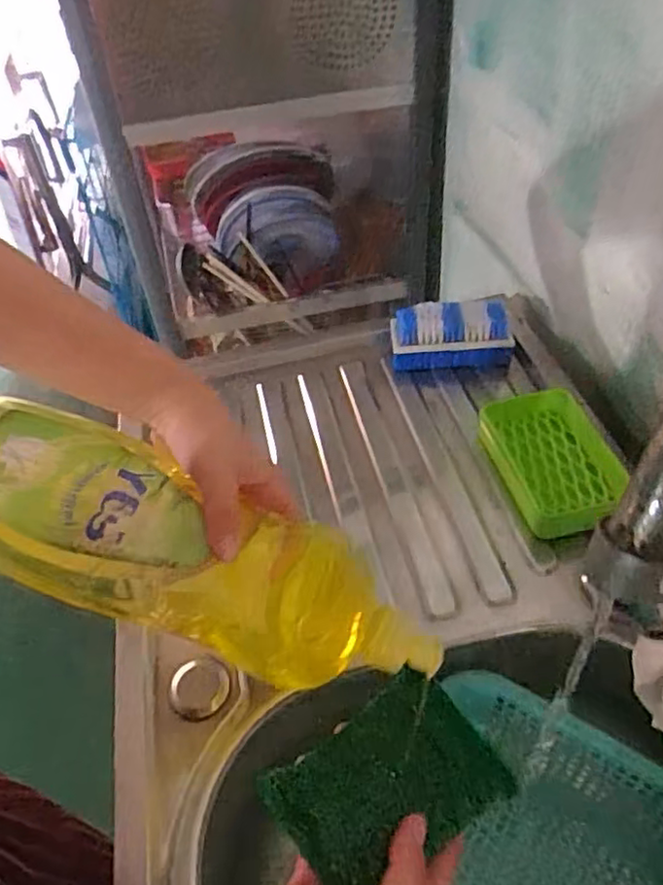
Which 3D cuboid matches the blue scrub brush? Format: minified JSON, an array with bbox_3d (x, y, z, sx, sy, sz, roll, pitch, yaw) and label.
[{"bbox_3d":[0.108,-0.099,0.601,0.108,0.055,0.050,-7,46,0],"label":"blue scrub brush"}]

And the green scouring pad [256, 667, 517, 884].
[{"bbox_3d":[0.026,0.166,0.314,0.099,0.012,0.072,-30,70,-20],"label":"green scouring pad"}]

